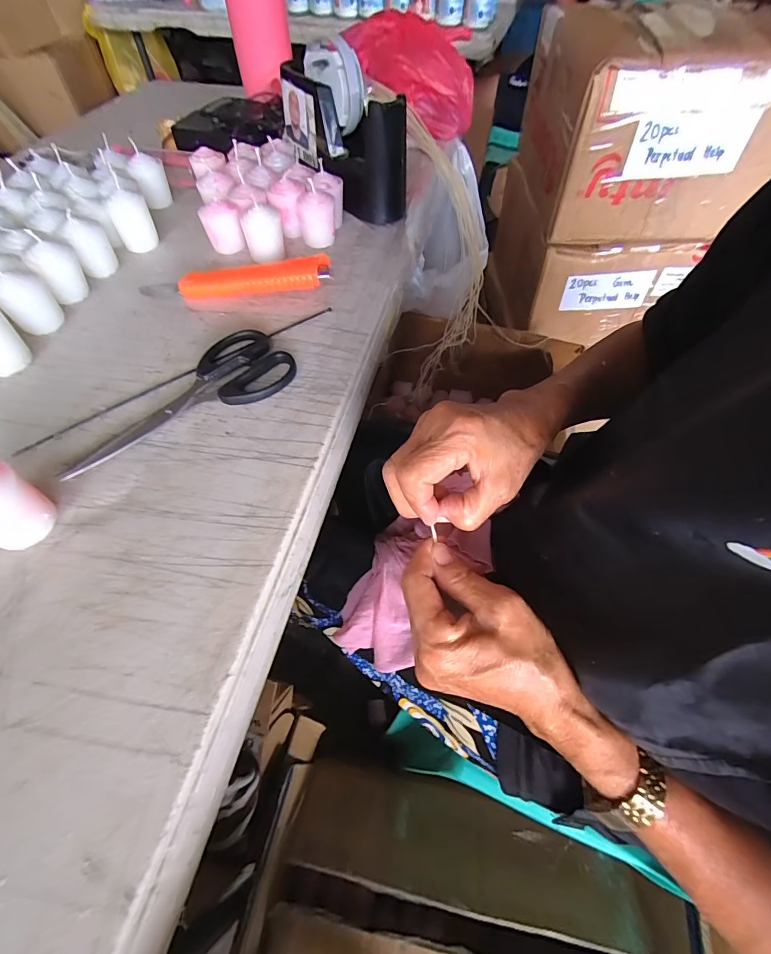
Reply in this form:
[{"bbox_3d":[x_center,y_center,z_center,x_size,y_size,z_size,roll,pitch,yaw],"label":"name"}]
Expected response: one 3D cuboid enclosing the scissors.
[{"bbox_3d":[-0.153,-0.063,0.306,0.170,0.014,0.069,-27,60,-18],"label":"scissors"}]

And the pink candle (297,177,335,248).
[{"bbox_3d":[-0.071,-0.269,0.422,0.036,0.051,0.031,-6,56,-5],"label":"pink candle"}]

